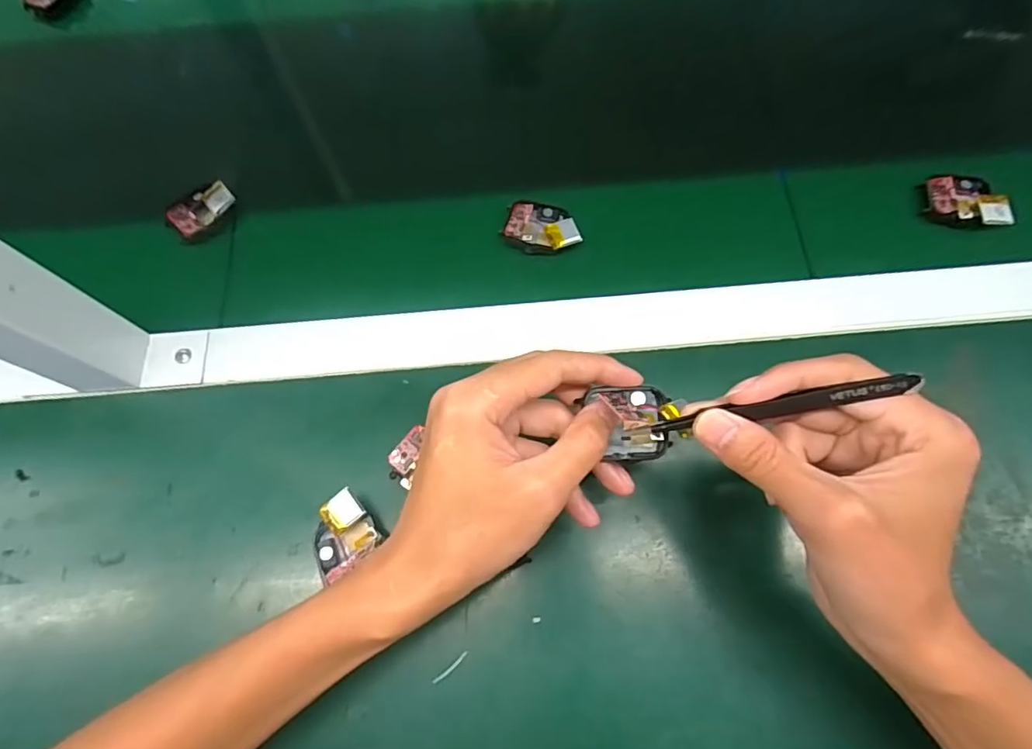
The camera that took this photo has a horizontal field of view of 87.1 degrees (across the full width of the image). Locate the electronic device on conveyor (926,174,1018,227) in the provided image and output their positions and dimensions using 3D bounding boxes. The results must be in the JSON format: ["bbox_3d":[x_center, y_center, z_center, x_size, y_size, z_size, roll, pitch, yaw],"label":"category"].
[{"bbox_3d":[0.321,-0.124,0.387,0.050,0.017,0.040,13,70,6],"label":"electronic device on conveyor"}]

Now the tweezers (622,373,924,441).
[{"bbox_3d":[0.107,0.016,0.236,0.118,0.009,0.007,-13,68,18],"label":"tweezers"}]

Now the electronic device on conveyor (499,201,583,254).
[{"bbox_3d":[0.020,-0.105,0.384,0.054,0.011,0.039,18,71,8],"label":"electronic device on conveyor"}]

